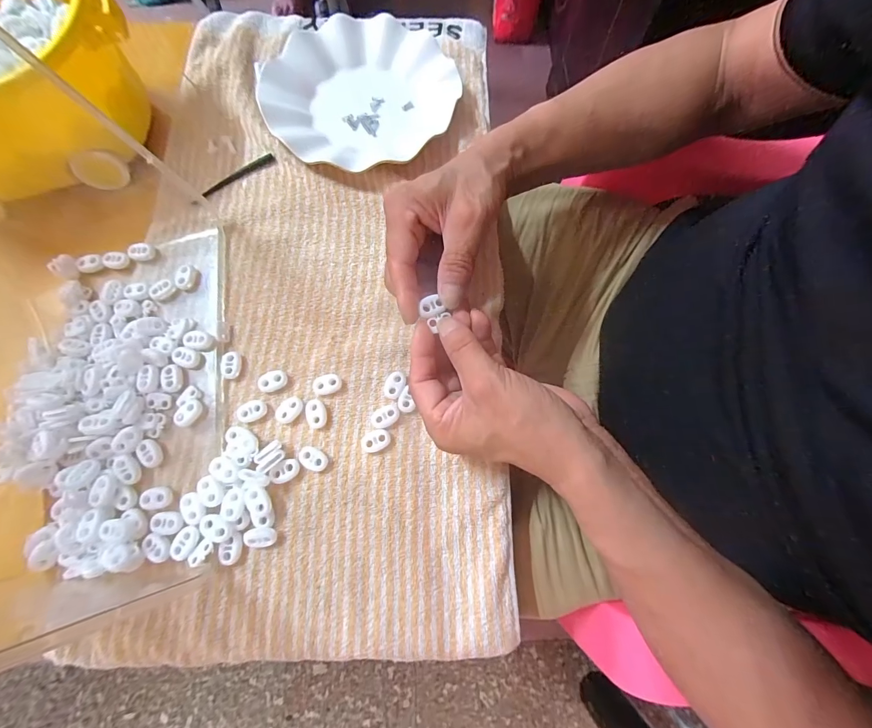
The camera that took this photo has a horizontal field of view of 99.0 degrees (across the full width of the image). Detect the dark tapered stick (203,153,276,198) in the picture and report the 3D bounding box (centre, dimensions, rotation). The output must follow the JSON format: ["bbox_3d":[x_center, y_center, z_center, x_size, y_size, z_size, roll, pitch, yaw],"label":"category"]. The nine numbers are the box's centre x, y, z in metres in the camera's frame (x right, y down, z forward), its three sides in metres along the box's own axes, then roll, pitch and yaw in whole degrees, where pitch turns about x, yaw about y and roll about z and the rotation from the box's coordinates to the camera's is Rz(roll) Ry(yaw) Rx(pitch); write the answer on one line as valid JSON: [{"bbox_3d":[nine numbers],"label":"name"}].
[{"bbox_3d":[-0.186,-0.179,0.350,0.073,0.005,0.009,-33,77,-10],"label":"dark tapered stick"}]

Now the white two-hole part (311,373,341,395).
[{"bbox_3d":[-0.087,0.016,0.298,0.023,0.006,0.015,-17,75,-5],"label":"white two-hole part"}]

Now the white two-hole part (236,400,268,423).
[{"bbox_3d":[-0.144,0.037,0.291,0.022,0.005,0.016,-20,75,-6],"label":"white two-hole part"}]

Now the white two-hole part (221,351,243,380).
[{"bbox_3d":[-0.166,0.001,0.301,0.015,0.007,0.022,3,74,1],"label":"white two-hole part"}]

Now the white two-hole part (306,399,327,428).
[{"bbox_3d":[-0.094,0.039,0.292,0.015,0.005,0.022,-10,74,-3],"label":"white two-hole part"}]

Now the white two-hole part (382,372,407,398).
[{"bbox_3d":[-0.033,0.017,0.298,0.017,0.006,0.022,31,76,8],"label":"white two-hole part"}]

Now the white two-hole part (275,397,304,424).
[{"bbox_3d":[-0.115,0.036,0.292,0.022,0.004,0.016,-42,78,-11],"label":"white two-hole part"}]

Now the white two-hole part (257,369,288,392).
[{"bbox_3d":[-0.130,0.014,0.298,0.023,0.006,0.016,-17,75,-5],"label":"white two-hole part"}]

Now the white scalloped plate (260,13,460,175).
[{"bbox_3d":[-0.079,-0.277,0.374,0.181,0.025,0.181,0,74,0],"label":"white scalloped plate"}]

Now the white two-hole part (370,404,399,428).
[{"bbox_3d":[-0.040,0.041,0.291,0.022,0.005,0.016,-21,75,-6],"label":"white two-hole part"}]

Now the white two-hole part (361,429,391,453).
[{"bbox_3d":[-0.046,0.059,0.286,0.023,0.006,0.015,-22,75,-6],"label":"white two-hole part"}]

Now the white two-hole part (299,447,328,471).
[{"bbox_3d":[-0.093,0.072,0.283,0.023,0.005,0.015,25,75,7],"label":"white two-hole part"}]

